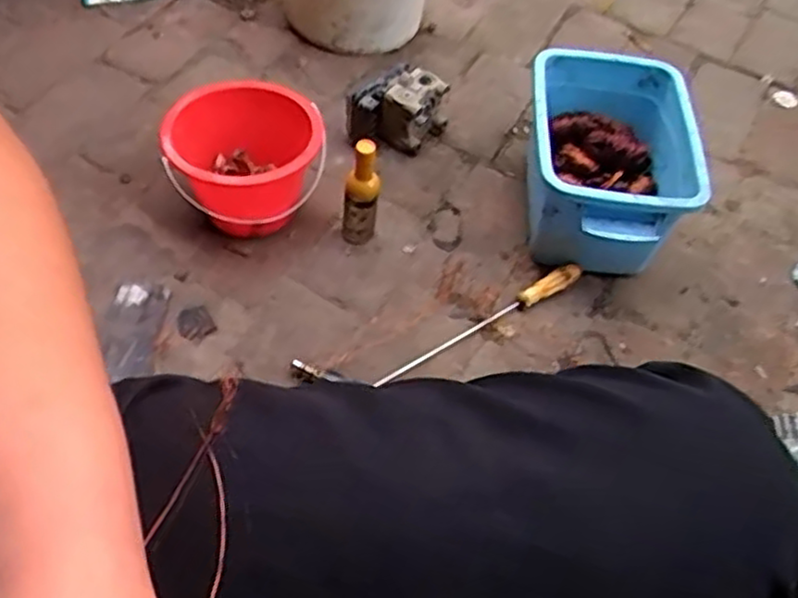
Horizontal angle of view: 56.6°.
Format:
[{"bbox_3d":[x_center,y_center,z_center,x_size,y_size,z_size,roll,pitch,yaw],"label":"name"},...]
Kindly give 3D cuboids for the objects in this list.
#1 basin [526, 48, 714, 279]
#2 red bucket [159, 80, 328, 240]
[{"bbox_3d":[0.260,-0.166,0.974,0.191,0.177,0.292,5,54,-2],"label":"basin"},{"bbox_3d":[-0.199,-0.180,0.975,0.199,0.127,0.187,3,54,-4],"label":"red bucket"}]

